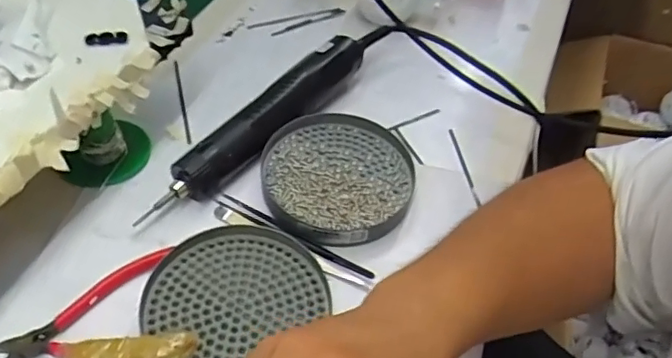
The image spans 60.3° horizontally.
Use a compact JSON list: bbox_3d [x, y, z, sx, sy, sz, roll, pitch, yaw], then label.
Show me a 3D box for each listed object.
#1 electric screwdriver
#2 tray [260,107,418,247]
[{"bbox_3d":[-0.043,-0.057,0.457,0.030,0.032,0.250,32,54,21],"label":"electric screwdriver"},{"bbox_3d":[0.000,-0.002,0.435,0.111,0.019,0.116,2,49,-3],"label":"tray"}]

